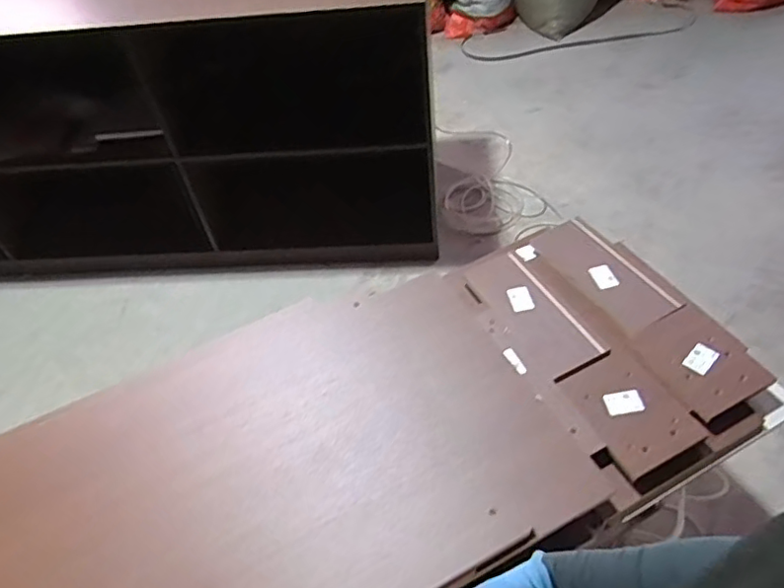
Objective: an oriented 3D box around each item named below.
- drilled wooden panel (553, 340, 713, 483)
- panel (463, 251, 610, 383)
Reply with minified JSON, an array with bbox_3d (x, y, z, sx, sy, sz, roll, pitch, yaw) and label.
[{"bbox_3d":[0.422,0.198,1.058,0.163,0.011,0.205,-23,49,-14],"label":"drilled wooden panel"},{"bbox_3d":[0.286,0.029,1.218,0.143,0.015,0.329,-15,44,-21],"label":"panel"}]

